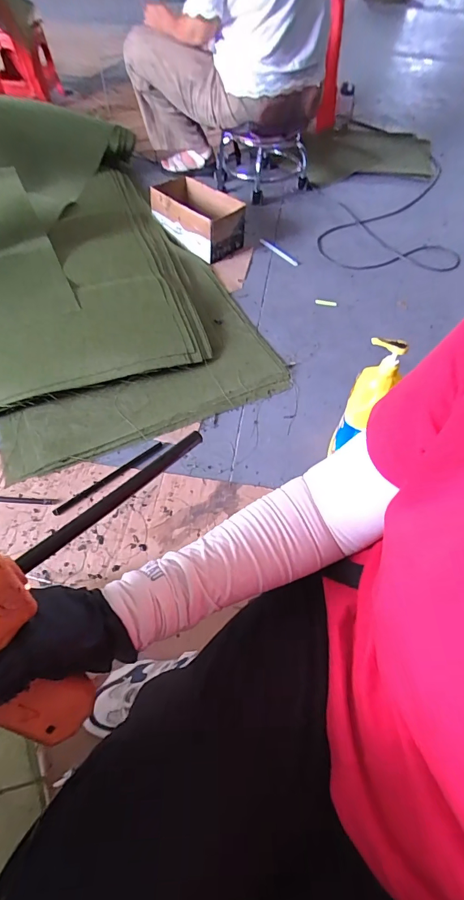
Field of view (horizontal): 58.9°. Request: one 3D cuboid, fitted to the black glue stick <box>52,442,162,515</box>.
[{"bbox_3d":[-0.257,0.056,0.872,0.260,0.015,0.018,-33,62,-23],"label":"black glue stick"}]

